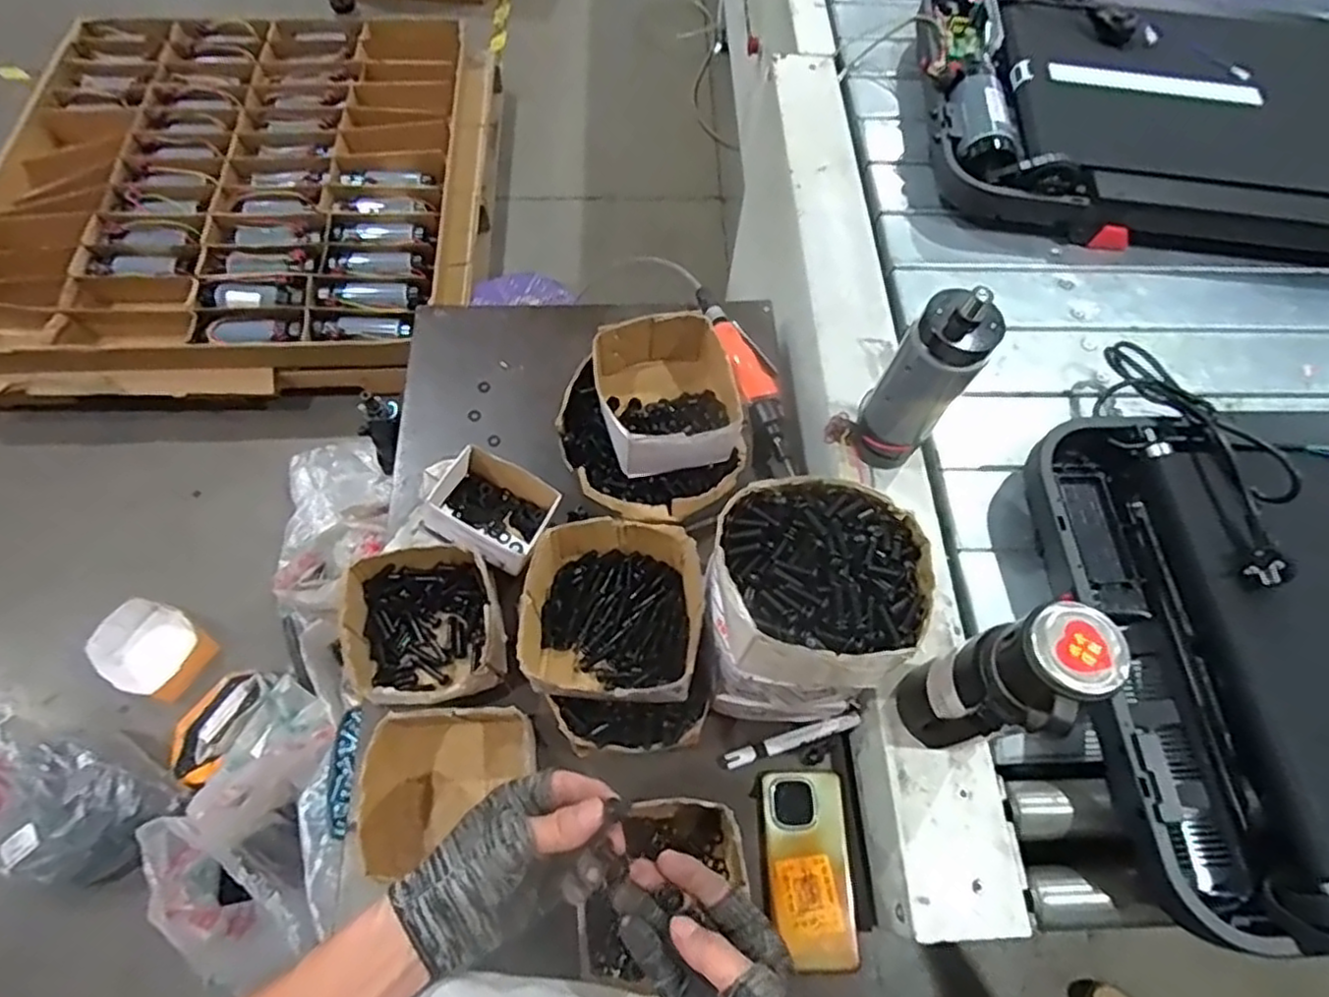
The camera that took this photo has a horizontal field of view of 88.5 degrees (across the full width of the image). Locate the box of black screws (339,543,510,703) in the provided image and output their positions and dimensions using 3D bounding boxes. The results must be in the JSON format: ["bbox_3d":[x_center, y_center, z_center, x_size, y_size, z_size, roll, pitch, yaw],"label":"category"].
[{"bbox_3d":[-0.241,0.131,0.694,0.145,0.073,0.155,-11,66,-9],"label":"box of black screws"}]

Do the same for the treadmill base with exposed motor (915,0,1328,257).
[{"bbox_3d":[0.880,-0.545,0.966,0.996,0.138,0.485,8,64,1],"label":"treadmill base with exposed motor"}]

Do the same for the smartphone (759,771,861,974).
[{"bbox_3d":[0.136,0.343,0.635,0.080,0.009,0.162,-1,64,-4],"label":"smartphone"}]

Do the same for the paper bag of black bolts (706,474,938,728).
[{"bbox_3d":[0.117,0.099,0.602,0.159,0.220,0.149,7,64,0],"label":"paper bag of black bolts"}]

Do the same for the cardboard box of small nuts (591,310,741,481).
[{"bbox_3d":[0.002,-0.112,0.744,0.140,0.078,0.151,-8,65,-7],"label":"cardboard box of small nuts"}]

